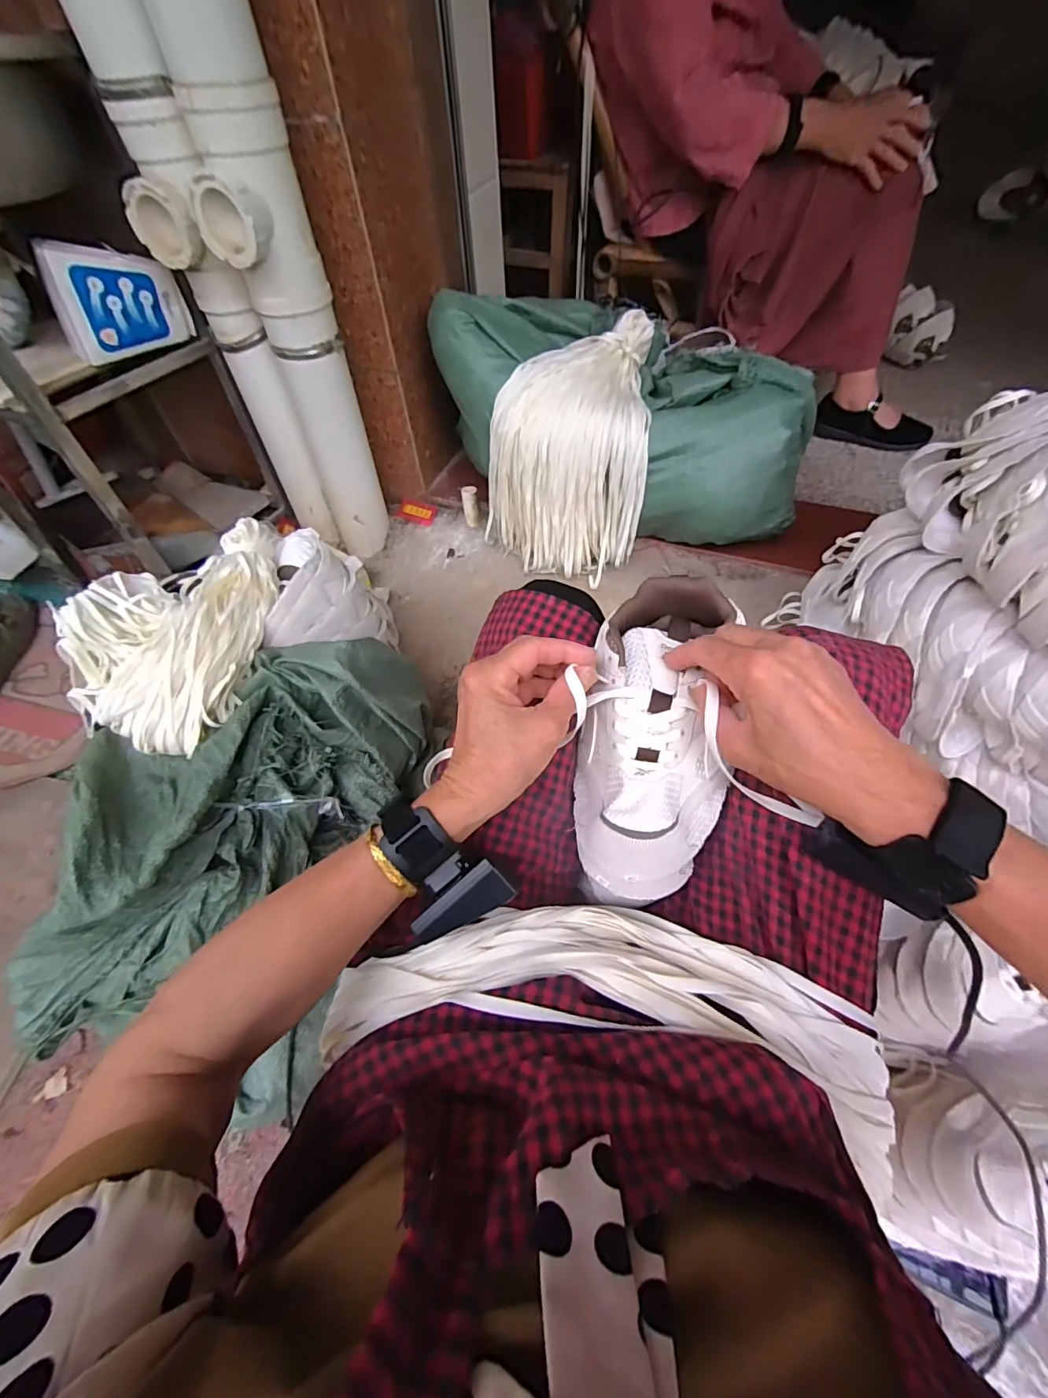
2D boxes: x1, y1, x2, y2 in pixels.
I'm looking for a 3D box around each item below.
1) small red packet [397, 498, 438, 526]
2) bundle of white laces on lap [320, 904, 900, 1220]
[{"bbox_3d":[-0.235,-0.412,1.122,0.092,0.008,0.050,22,78,17],"label":"small red packet"},{"bbox_3d":[0.059,0.202,0.329,0.347,0.080,0.121,9,57,9],"label":"bundle of white laces on lap"}]

